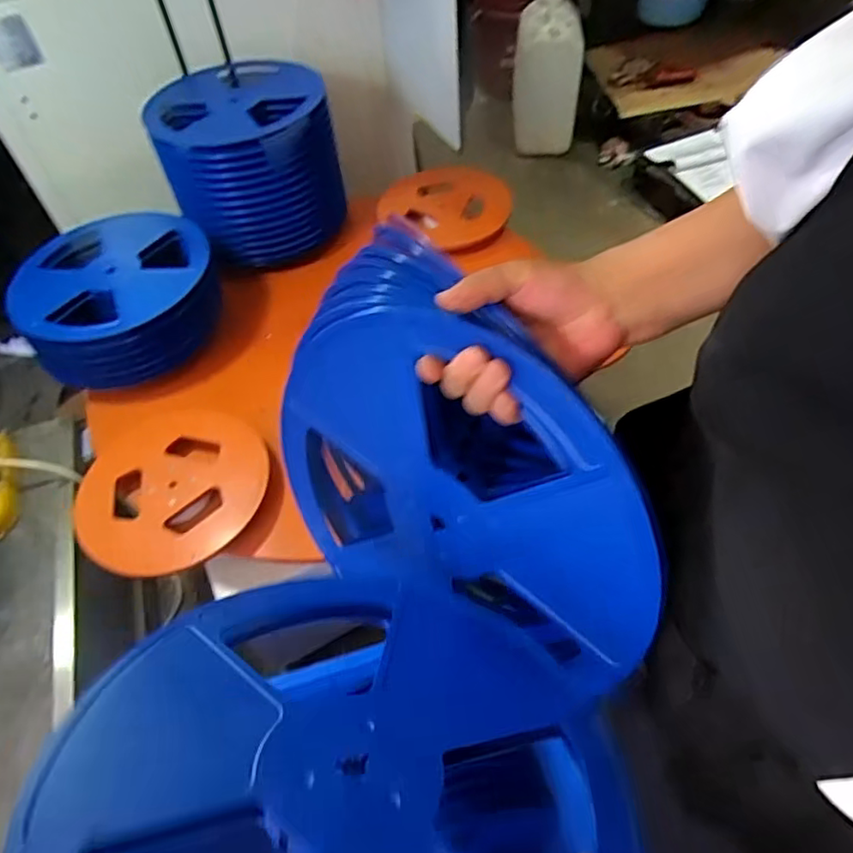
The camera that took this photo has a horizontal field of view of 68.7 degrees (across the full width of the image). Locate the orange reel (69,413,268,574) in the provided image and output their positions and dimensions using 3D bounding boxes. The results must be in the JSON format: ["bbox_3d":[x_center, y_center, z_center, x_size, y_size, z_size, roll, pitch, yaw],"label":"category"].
[{"bbox_3d":[-0.369,0.086,0.918,0.263,0.045,0.278,-16,53,-8],"label":"orange reel"}]

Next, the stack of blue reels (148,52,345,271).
[{"bbox_3d":[-0.352,-0.533,1.243,0.321,0.243,0.338,-23,55,-13],"label":"stack of blue reels"}]

